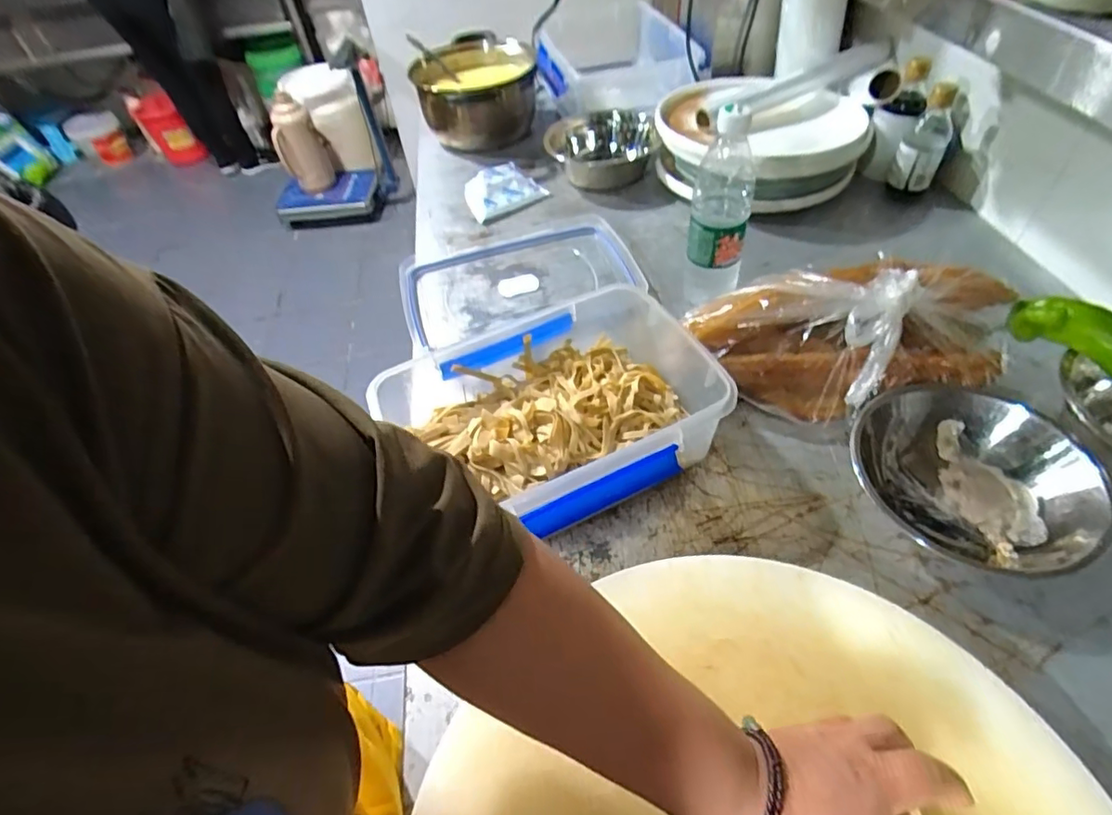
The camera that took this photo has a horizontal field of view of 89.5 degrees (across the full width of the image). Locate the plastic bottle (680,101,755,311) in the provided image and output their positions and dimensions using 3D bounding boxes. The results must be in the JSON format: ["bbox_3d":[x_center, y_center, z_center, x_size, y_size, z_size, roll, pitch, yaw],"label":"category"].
[{"bbox_3d":[0.185,-0.214,0.636,0.063,0.240,0.055,5,51,9],"label":"plastic bottle"}]

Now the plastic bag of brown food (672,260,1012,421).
[{"bbox_3d":[0.295,-0.078,0.571,0.295,0.137,0.159,-11,50,-4],"label":"plastic bag of brown food"}]

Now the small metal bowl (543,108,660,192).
[{"bbox_3d":[0.072,-0.413,0.917,0.170,0.080,0.170,-2,50,3],"label":"small metal bowl"}]

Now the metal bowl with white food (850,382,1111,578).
[{"bbox_3d":[0.361,0.053,0.490,0.184,0.071,0.149,35,61,29],"label":"metal bowl with white food"}]

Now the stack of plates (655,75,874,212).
[{"bbox_3d":[0.299,-0.404,0.848,0.306,0.110,0.273,18,54,19],"label":"stack of plates"}]

